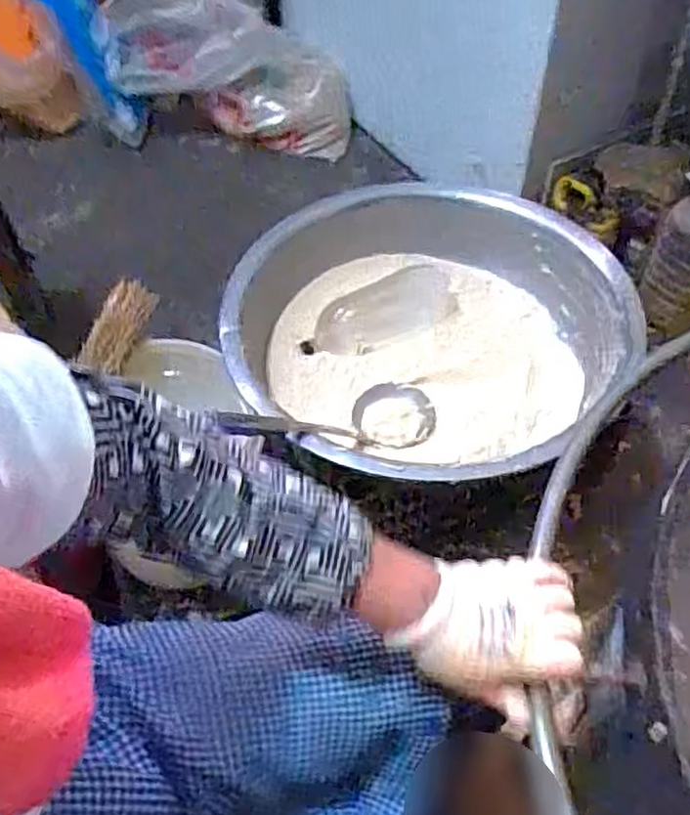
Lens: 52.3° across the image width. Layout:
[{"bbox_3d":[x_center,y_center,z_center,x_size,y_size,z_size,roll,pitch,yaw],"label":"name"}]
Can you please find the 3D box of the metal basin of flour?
[{"bbox_3d":[0.102,-0.099,0.974,0.526,0.160,0.547,-1,51,1],"label":"metal basin of flour"}]

